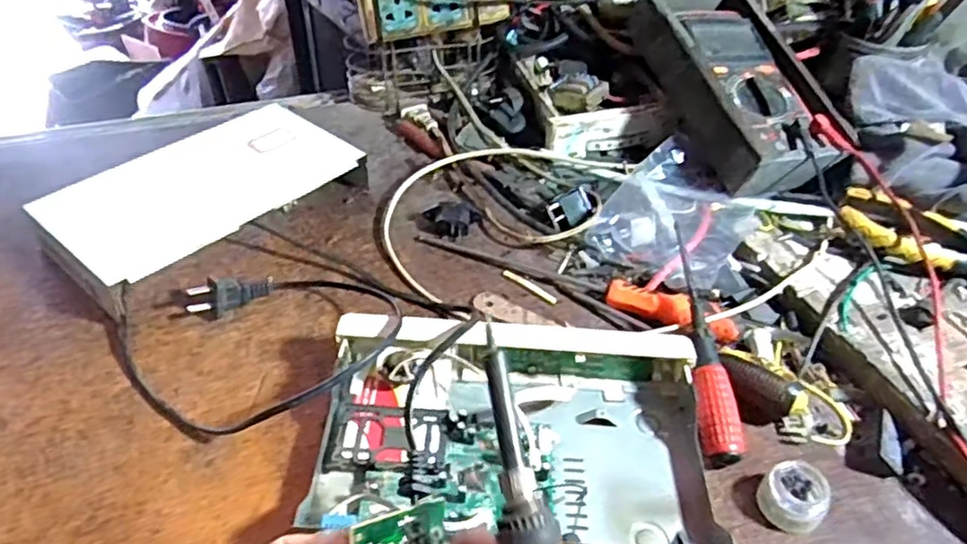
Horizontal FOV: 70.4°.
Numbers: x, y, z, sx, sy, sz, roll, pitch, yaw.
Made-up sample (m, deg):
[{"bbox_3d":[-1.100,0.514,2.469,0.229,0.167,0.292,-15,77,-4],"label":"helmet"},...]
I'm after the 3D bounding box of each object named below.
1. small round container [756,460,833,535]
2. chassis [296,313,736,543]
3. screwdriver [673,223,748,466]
[{"bbox_3d":[0.175,0.125,0.385,0.033,0.025,0.032,0,42,0],"label":"small round container"},{"bbox_3d":[0.019,0.090,0.389,0.223,0.040,0.154,-1,42,-2],"label":"chassis"},{"bbox_3d":[0.141,0.041,0.445,0.024,0.020,0.167,0,57,0],"label":"screwdriver"}]

